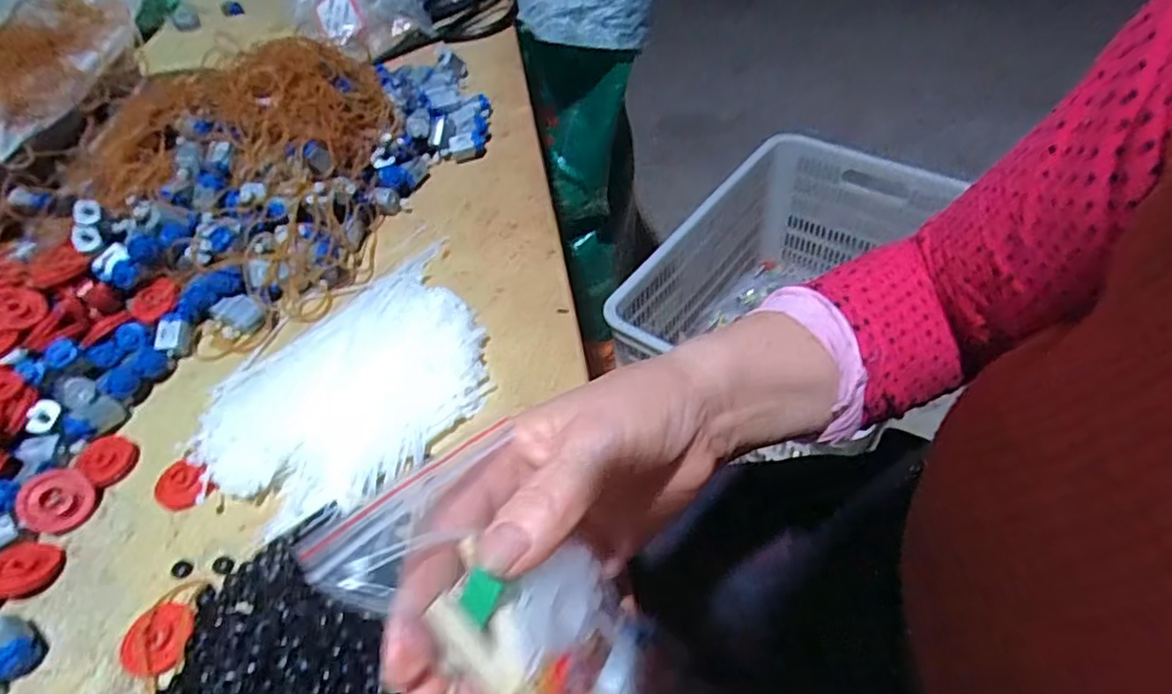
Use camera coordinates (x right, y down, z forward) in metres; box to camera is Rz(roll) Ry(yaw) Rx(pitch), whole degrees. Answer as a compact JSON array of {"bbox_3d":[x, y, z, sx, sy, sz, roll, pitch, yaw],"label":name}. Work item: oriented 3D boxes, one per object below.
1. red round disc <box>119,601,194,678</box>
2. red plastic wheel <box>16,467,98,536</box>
[{"bbox_3d":[-0.203,0.137,0.301,0.033,0.004,0.033,-4,49,4],"label":"red round disc"},{"bbox_3d":[-0.288,0.084,0.347,0.033,0.033,0.004,-44,19,-29],"label":"red plastic wheel"}]

